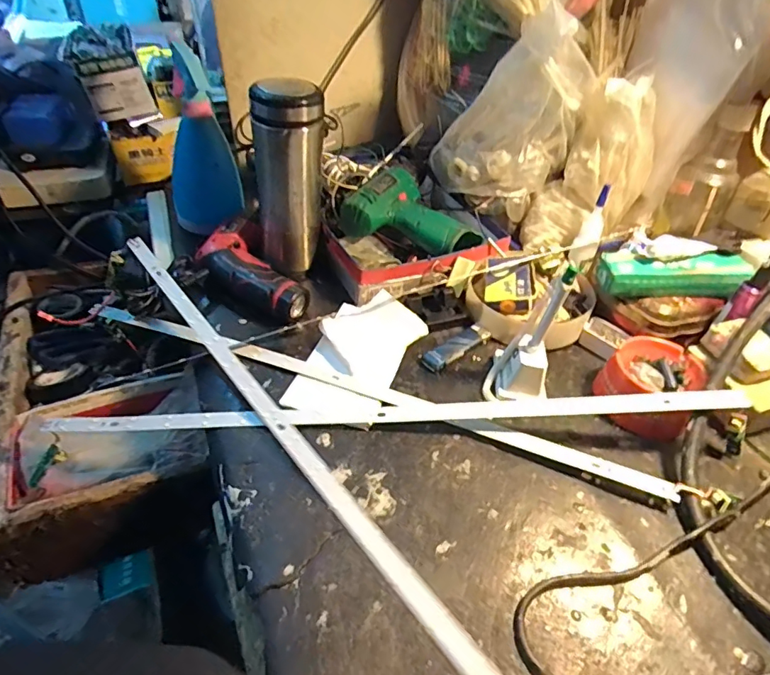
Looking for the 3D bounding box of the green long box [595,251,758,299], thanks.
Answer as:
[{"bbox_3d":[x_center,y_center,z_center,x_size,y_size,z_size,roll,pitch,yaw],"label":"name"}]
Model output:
[{"bbox_3d":[0.286,-0.062,0.509,0.153,0.034,0.043,2,44,0],"label":"green long box"}]

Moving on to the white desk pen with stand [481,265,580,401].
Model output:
[{"bbox_3d":[0.124,-0.001,0.436,0.053,0.122,0.054,11,45,9],"label":"white desk pen with stand"}]

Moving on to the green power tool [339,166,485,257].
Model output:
[{"bbox_3d":[0.042,-0.152,0.598,0.155,0.049,0.128,17,46,14],"label":"green power tool"}]

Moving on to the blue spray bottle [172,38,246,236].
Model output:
[{"bbox_3d":[-0.224,-0.225,0.604,0.083,0.197,0.051,-14,47,-16],"label":"blue spray bottle"}]

